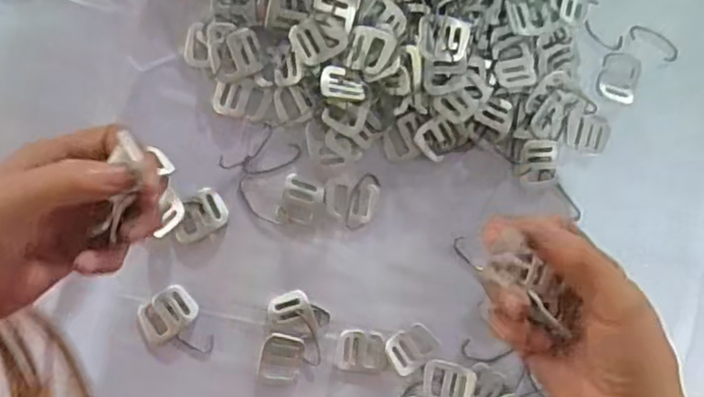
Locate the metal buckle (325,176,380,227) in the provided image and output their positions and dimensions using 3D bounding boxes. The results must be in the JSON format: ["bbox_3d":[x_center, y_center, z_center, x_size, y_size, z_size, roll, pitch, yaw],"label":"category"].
[{"bbox_3d":[0.000,0.001,0.409,0.033,0.004,0.031,0,91,-8],"label":"metal buckle"}]

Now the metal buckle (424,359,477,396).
[{"bbox_3d":[0.061,0.116,0.415,0.034,0.004,0.026,17,89,-8],"label":"metal buckle"}]

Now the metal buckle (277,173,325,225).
[{"bbox_3d":[-0.031,0.002,0.405,0.024,0.004,0.029,18,89,-8],"label":"metal buckle"}]

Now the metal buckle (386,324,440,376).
[{"bbox_3d":[0.038,0.093,0.414,0.030,0.004,0.025,-31,95,-6],"label":"metal buckle"}]

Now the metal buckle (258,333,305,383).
[{"bbox_3d":[-0.043,0.097,0.404,0.025,0.004,0.029,10,90,-8],"label":"metal buckle"}]

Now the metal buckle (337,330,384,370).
[{"bbox_3d":[0.006,0.094,0.410,0.028,0.004,0.024,4,91,-8],"label":"metal buckle"}]

